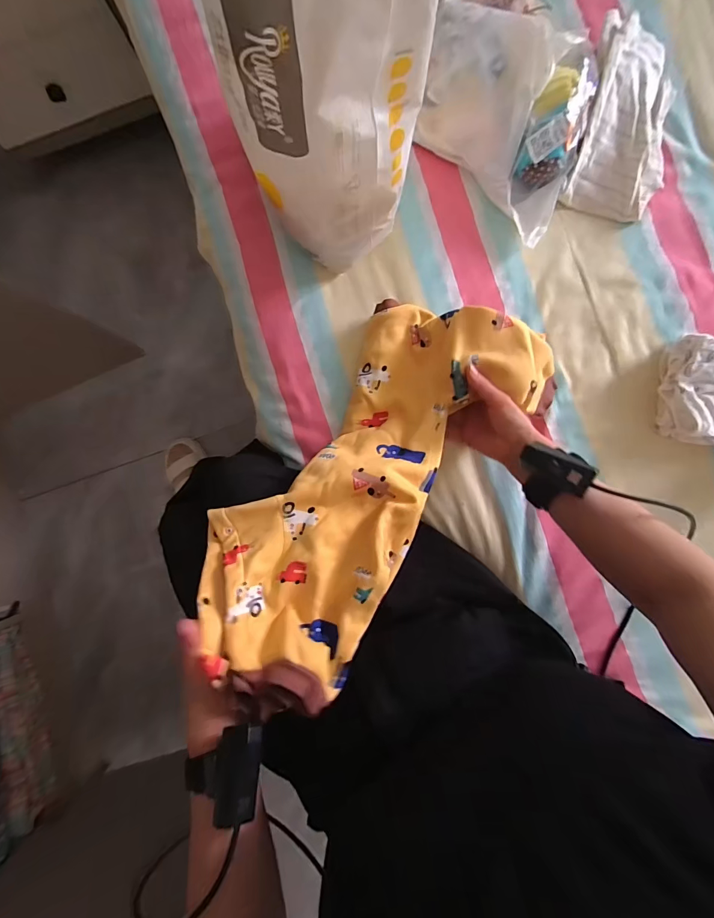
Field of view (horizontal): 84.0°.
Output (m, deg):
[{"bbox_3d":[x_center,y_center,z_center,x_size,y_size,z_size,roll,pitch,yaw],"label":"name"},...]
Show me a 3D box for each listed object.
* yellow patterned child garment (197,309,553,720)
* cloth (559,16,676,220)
[{"bbox_3d":[0.021,0.020,0.461,0.221,0.103,0.486,34,75,2],"label":"yellow patterned child garment"},{"bbox_3d":[0.363,-0.445,0.517,0.133,0.055,0.212,12,89,2],"label":"cloth"}]

